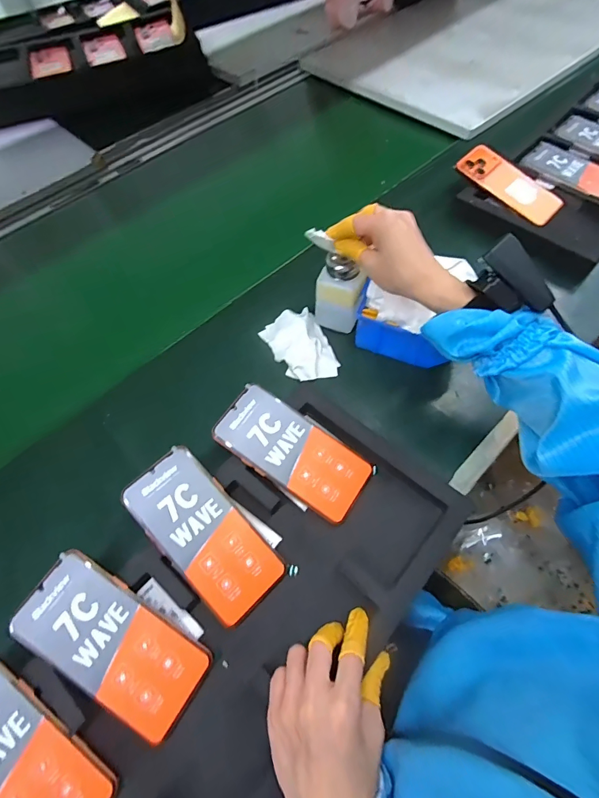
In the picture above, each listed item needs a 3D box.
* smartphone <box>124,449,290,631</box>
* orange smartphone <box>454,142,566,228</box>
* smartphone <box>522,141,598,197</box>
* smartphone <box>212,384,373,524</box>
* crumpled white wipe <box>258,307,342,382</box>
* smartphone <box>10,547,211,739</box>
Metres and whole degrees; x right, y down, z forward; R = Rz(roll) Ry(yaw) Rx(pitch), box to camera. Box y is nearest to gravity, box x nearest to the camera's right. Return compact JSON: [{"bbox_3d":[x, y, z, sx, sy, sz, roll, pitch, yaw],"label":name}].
[{"bbox_3d":[-0.093,0.129,0.389,0.079,0.011,0.162,-41,81,-16],"label":"smartphone"},{"bbox_3d":[0.327,-0.334,0.625,0.164,0.012,0.085,41,71,7],"label":"orange smartphone"},{"bbox_3d":[0.450,-0.368,0.649,0.065,0.008,0.167,-38,65,-18],"label":"smartphone"},{"bbox_3d":[-0.007,0.055,0.425,0.163,0.006,0.073,35,69,6],"label":"smartphone"},{"bbox_3d":[0.001,-0.071,0.512,0.075,0.025,0.099,-20,60,-8],"label":"crumpled white wipe"},{"bbox_3d":[-0.161,0.211,0.349,0.163,0.011,0.074,34,69,6],"label":"smartphone"}]

